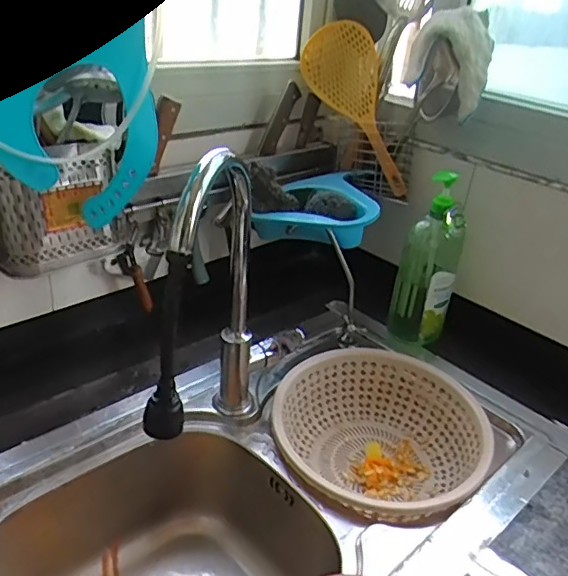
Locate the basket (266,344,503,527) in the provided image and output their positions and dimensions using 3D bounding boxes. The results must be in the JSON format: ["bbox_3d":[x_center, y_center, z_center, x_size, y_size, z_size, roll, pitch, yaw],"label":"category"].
[{"bbox_3d":[0.130,0.224,0.805,0.291,0.108,0.303,5,29,-3],"label":"basket"}]

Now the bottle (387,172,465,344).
[{"bbox_3d":[0.243,-0.037,0.929,0.096,0.285,0.072,14,30,12],"label":"bottle"}]

